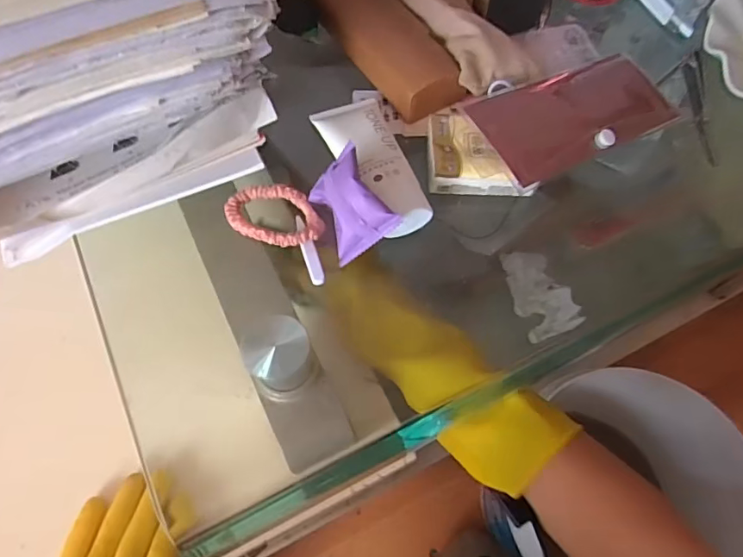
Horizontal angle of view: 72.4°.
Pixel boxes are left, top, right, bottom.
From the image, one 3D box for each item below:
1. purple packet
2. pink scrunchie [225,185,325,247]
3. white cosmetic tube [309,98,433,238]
[{"bbox_3d":[-0.013,-0.048,0.328,0.046,0.020,0.062,-34,79,26],"label":"purple packet"},{"bbox_3d":[-0.065,-0.043,0.342,0.069,0.013,0.044,25,66,10],"label":"pink scrunchie"},{"bbox_3d":[0.005,-0.087,0.359,0.052,0.022,0.124,-24,67,-13],"label":"white cosmetic tube"}]

